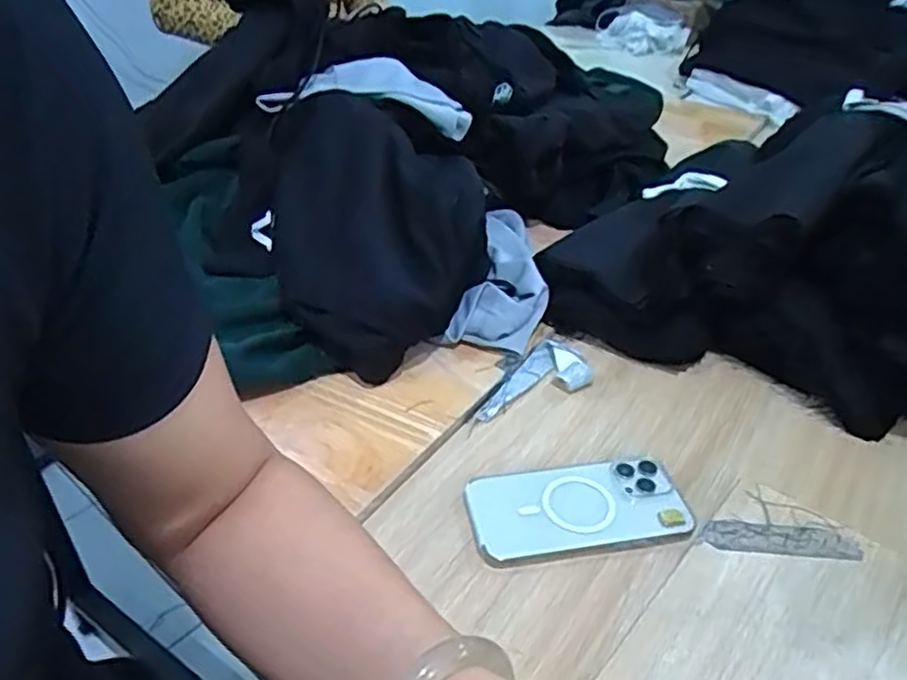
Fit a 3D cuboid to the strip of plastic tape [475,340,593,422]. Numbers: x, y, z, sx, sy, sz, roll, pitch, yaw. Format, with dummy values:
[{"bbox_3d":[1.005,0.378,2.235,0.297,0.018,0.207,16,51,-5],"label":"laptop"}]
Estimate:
[{"bbox_3d":[0.082,0.042,0.645,0.064,0.018,0.128,21,40,24],"label":"strip of plastic tape"}]

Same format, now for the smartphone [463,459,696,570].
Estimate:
[{"bbox_3d":[0.093,0.128,0.529,0.160,0.014,0.076,-6,37,-12],"label":"smartphone"}]

